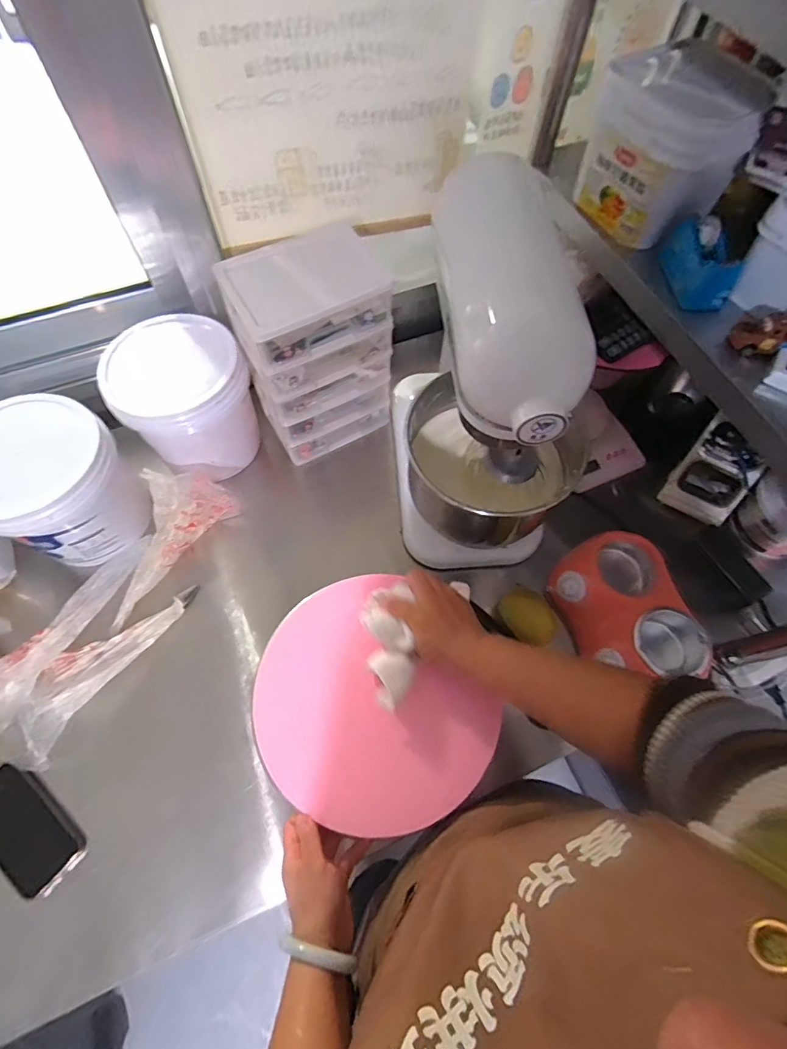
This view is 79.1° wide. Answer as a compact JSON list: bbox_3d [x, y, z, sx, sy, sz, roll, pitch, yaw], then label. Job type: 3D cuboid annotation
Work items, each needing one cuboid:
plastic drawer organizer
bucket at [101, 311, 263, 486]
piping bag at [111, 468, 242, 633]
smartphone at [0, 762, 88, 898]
[{"bbox_3d":[-0.119,-0.262,0.744,0.198,0.306,0.134,-25,69,-12],"label":"plastic drawer organizer"},{"bbox_3d":[-0.322,-0.191,0.745,0.178,0.160,0.181,1,66,-1],"label":"bucket"},{"bbox_3d":[-0.370,0.026,0.731,0.116,0.070,0.257,30,68,11],"label":"piping bag"},{"bbox_3d":[-0.464,0.382,0.599,0.156,0.007,0.082,46,68,5],"label":"smartphone"}]

